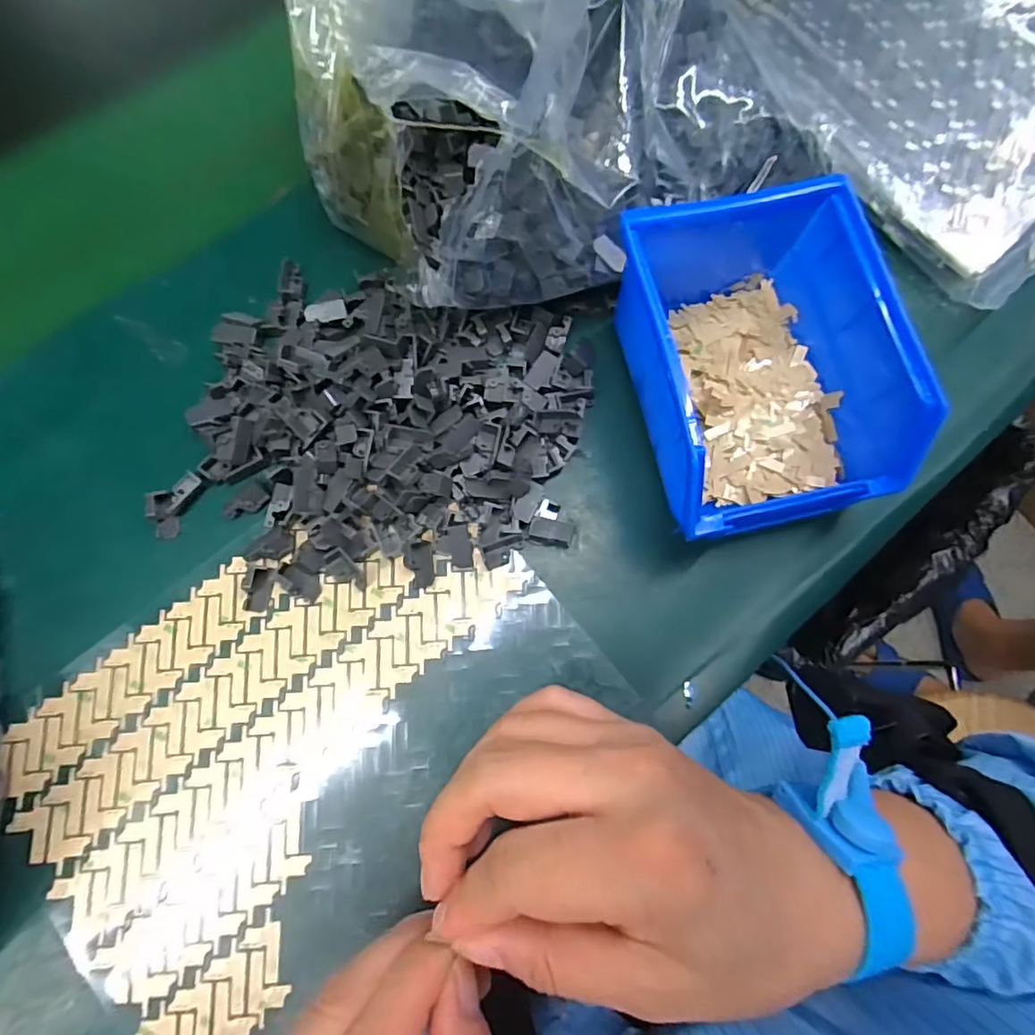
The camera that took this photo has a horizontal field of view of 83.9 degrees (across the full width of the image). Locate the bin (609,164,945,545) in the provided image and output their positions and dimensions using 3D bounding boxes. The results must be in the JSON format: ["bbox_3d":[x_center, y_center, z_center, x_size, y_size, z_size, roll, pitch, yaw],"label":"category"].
[{"bbox_3d":[0.112,-0.082,0.273,0.106,0.063,0.170,-9,77,-5],"label":"bin"}]

